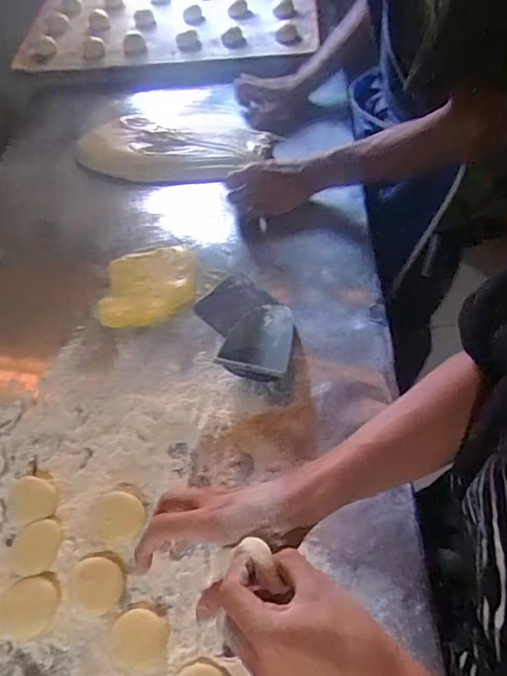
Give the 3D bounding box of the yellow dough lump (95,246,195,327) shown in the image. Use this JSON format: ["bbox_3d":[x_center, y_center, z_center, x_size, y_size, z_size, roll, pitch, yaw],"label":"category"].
[{"bbox_3d":[-0.148,-0.077,0.714,0.129,0.010,0.132,-7,54,0],"label":"yellow dough lump"}]

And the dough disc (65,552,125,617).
[{"bbox_3d":[-0.156,0.240,0.494,0.056,0.011,0.054,-3,54,4],"label":"dough disc"}]

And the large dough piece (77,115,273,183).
[{"bbox_3d":[-0.139,-0.334,0.882,0.322,0.033,0.160,0,55,5],"label":"large dough piece"}]

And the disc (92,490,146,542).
[{"bbox_3d":[-0.143,0.187,0.531,0.054,0.007,0.049,7,56,10],"label":"disc"}]

